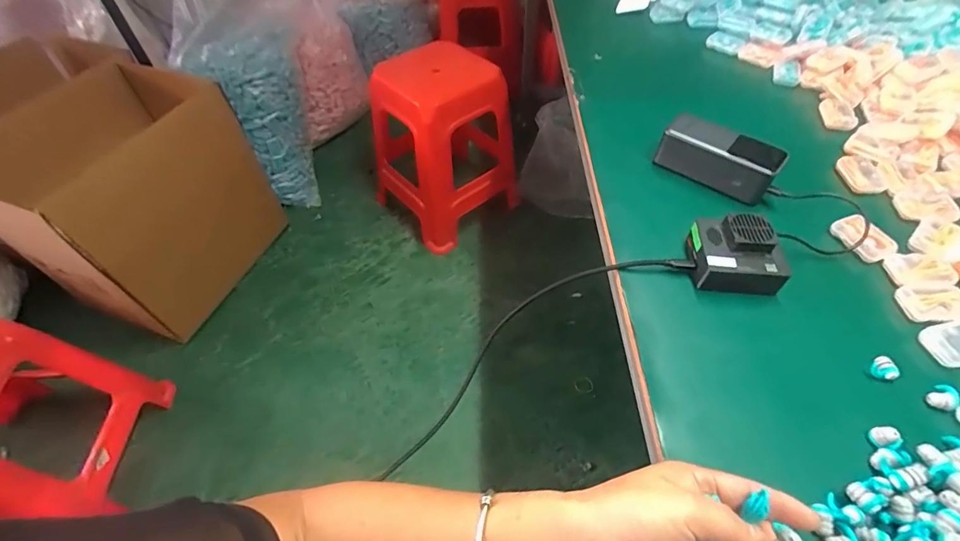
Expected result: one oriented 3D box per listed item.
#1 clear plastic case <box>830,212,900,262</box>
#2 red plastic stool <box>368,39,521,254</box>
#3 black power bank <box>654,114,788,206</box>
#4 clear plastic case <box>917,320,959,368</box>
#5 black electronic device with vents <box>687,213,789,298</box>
[{"bbox_3d":[0.403,-0.035,0.465,0.030,0.023,0.056,-21,55,-15],"label":"clear plastic case"},{"bbox_3d":[-0.122,-0.426,1.474,0.408,0.472,0.437,-29,57,-20],"label":"red plastic stool"},{"bbox_3d":[0.286,-0.134,0.531,0.052,0.053,0.133,-36,60,-24],"label":"black power bank"},{"bbox_3d":[0.432,0.064,0.395,0.061,0.013,0.037,-9,52,-6],"label":"clear plastic case"},{"bbox_3d":[0.257,-0.017,0.444,0.079,0.052,0.068,5,52,5],"label":"black electronic device with vents"}]

